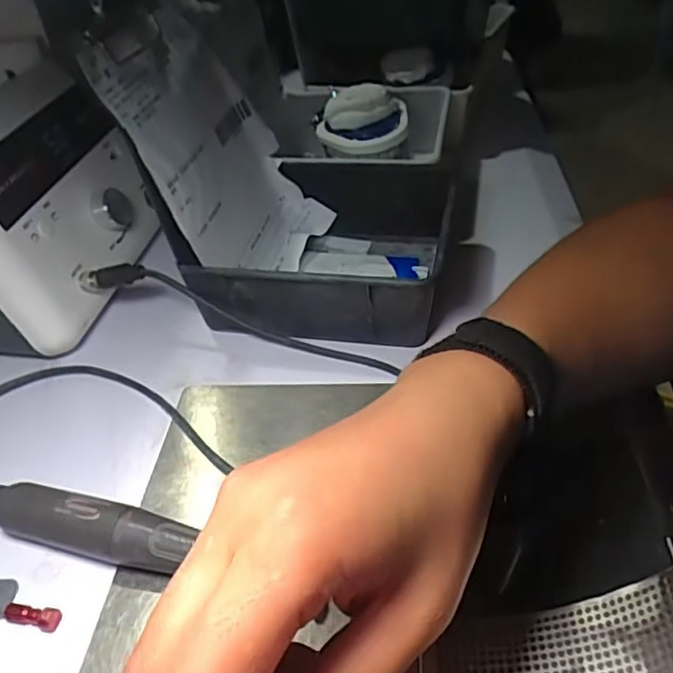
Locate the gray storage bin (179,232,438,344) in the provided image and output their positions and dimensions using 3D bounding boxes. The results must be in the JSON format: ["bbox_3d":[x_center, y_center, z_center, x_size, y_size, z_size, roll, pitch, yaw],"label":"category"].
[{"bbox_3d":[-0.004,-0.060,0.455,0.159,0.064,0.143,5,42,13],"label":"gray storage bin"}]

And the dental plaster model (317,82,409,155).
[{"bbox_3d":[0.023,-0.187,0.524,0.077,0.044,0.066,-5,41,2],"label":"dental plaster model"}]

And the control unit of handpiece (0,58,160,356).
[{"bbox_3d":[-0.214,-0.086,0.437,0.139,0.164,0.161,0,41,8],"label":"control unit of handpiece"}]

